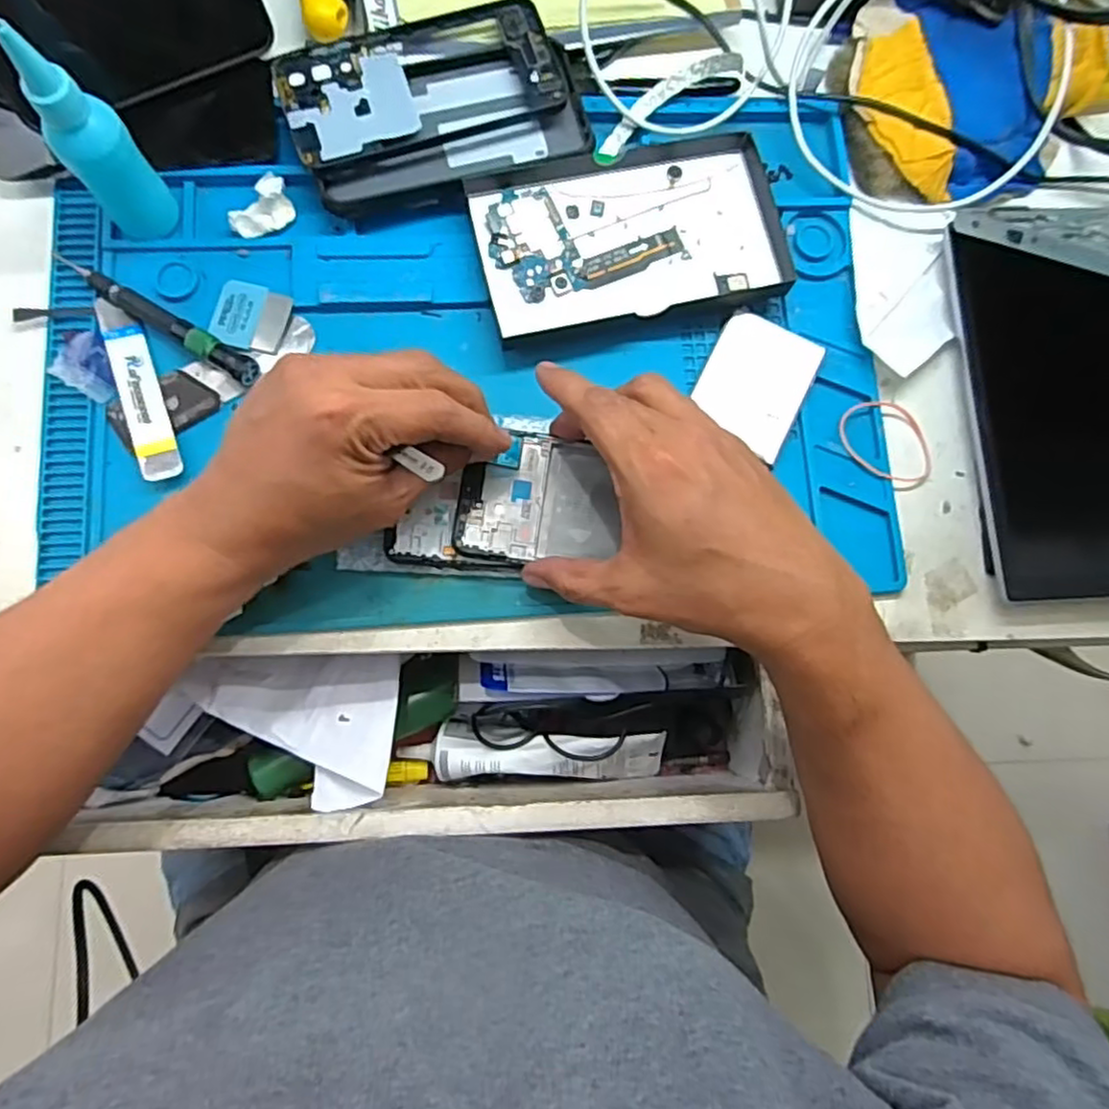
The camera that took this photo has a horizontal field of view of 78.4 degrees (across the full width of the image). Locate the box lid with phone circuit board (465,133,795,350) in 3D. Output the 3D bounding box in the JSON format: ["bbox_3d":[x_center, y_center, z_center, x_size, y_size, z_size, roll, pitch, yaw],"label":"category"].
[{"bbox_3d":[0.045,-0.190,0.406,0.177,0.018,0.108,-13,84,-5],"label":"box lid with phone circuit board"}]

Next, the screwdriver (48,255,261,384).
[{"bbox_3d":[-0.225,-0.133,0.383,0.134,0.013,0.014,30,82,1],"label":"screwdriver"}]

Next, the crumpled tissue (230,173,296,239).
[{"bbox_3d":[-0.170,-0.201,0.396,0.038,0.018,0.020,-43,87,-8],"label":"crumpled tissue"}]

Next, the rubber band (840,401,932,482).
[{"bbox_3d":[0.200,-0.069,0.407,0.058,0.006,0.049,-2,83,-4],"label":"rubber band"}]

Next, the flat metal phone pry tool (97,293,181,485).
[{"bbox_3d":[-0.232,-0.093,0.378,0.020,0.010,0.110,-19,84,-6],"label":"flat metal phone pry tool"}]

